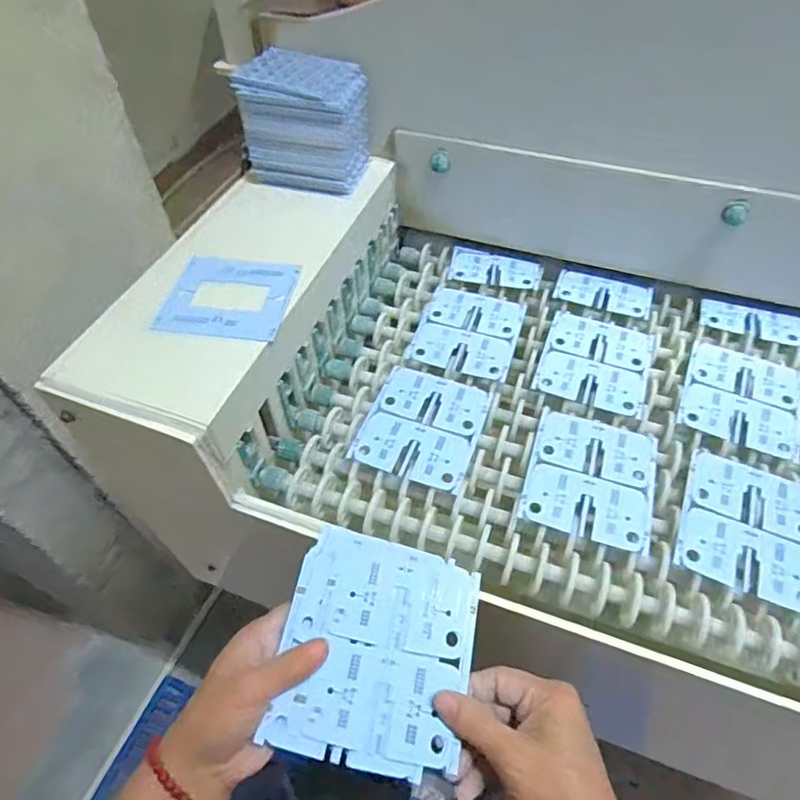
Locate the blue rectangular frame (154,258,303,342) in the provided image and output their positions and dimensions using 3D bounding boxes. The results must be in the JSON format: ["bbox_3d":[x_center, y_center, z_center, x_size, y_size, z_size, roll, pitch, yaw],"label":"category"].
[{"bbox_3d":[-0.152,-0.094,0.492,0.109,0.009,0.097,7,55,6],"label":"blue rectangular frame"}]

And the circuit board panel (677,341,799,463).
[{"bbox_3d":[0.337,-0.005,0.533,0.106,0.005,0.118,21,56,15],"label":"circuit board panel"}]

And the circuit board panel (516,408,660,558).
[{"bbox_3d":[0.168,0.066,0.477,0.106,0.005,0.118,16,55,11],"label":"circuit board panel"}]

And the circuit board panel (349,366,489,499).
[{"bbox_3d":[0.022,0.022,0.513,0.105,0.006,0.120,16,55,12],"label":"circuit board panel"}]

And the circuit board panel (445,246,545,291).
[{"bbox_3d":[0.117,-0.161,0.662,0.108,0.009,0.062,10,54,7],"label":"circuit board panel"}]

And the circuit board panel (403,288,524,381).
[{"bbox_3d":[0.075,-0.078,0.593,0.106,0.008,0.122,15,55,11],"label":"circuit board panel"}]

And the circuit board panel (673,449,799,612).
[{"bbox_3d":[0.289,0.103,0.447,0.106,0.006,0.117,21,56,15],"label":"circuit board panel"}]

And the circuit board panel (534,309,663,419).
[{"bbox_3d":[0.203,-0.043,0.561,0.106,0.005,0.116,19,55,13],"label":"circuit board panel"}]

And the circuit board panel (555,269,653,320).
[{"bbox_3d":[0.236,-0.124,0.631,0.106,0.006,0.053,18,55,13],"label":"circuit board panel"}]

